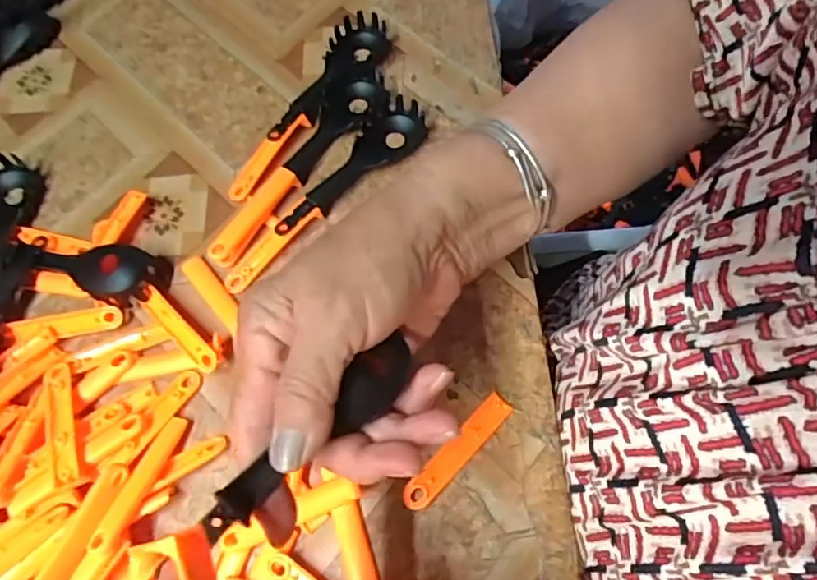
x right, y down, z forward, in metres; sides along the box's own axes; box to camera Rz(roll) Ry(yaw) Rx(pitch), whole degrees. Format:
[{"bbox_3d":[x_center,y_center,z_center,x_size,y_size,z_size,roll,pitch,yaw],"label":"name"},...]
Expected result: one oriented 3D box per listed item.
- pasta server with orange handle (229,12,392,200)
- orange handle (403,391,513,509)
[{"bbox_3d":[-0.066,-0.133,0.409,0.039,0.020,0.174,25,69,13],"label":"pasta server with orange handle"},{"bbox_3d":[0.027,0.087,0.311,0.076,0.004,0.015,-43,71,-16],"label":"orange handle"}]

